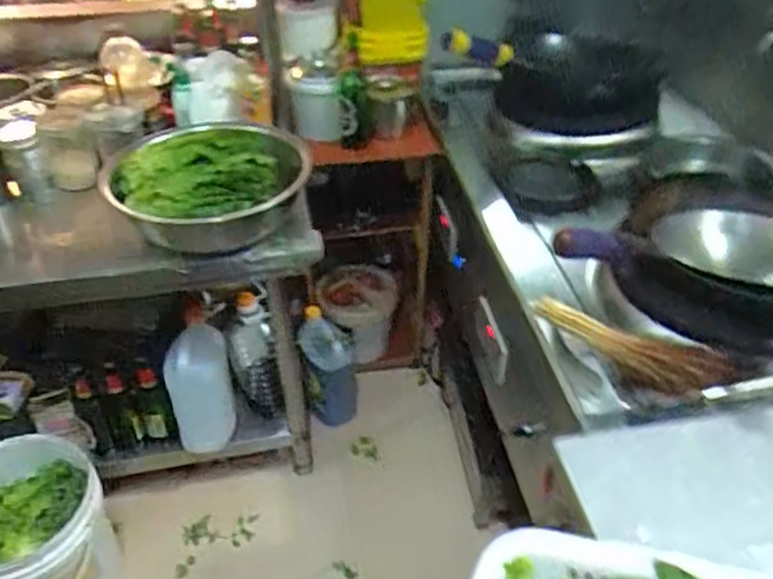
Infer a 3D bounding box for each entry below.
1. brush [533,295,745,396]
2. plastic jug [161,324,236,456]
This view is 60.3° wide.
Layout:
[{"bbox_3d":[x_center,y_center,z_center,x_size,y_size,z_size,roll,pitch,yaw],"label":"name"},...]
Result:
[{"bbox_3d":[0.361,0.094,0.995,0.290,0.090,0.055,23,39,1],"label":"brush"},{"bbox_3d":[-0.433,0.236,1.563,0.151,0.280,0.139,-8,38,-13],"label":"plastic jug"}]

